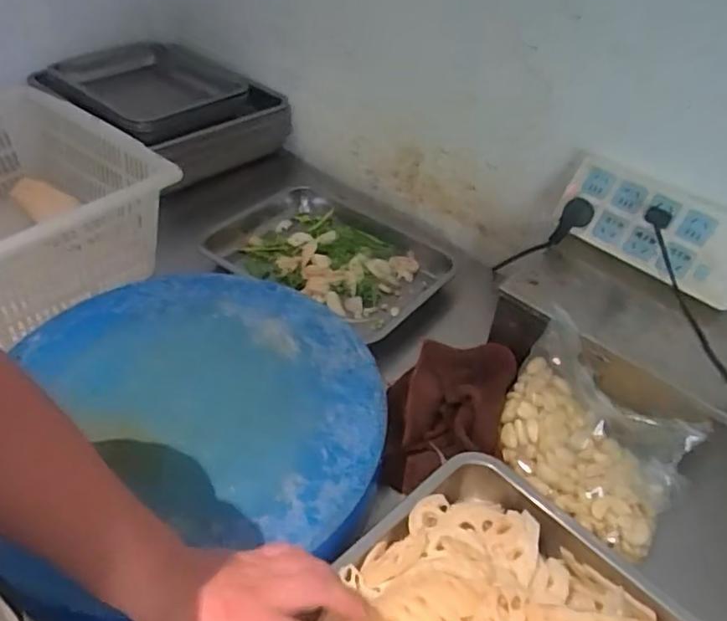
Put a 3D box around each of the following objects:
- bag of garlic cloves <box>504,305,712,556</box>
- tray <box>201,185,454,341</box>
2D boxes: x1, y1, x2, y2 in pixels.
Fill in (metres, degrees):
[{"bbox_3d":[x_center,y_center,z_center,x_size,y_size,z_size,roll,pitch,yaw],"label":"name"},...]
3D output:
[{"bbox_3d":[0.226,0.117,0.589,0.122,0.117,0.201,-29,52,-31],"label":"bag of garlic cloves"},{"bbox_3d":[-0.049,-0.087,0.928,0.365,0.042,0.253,23,46,19],"label":"tray"}]

